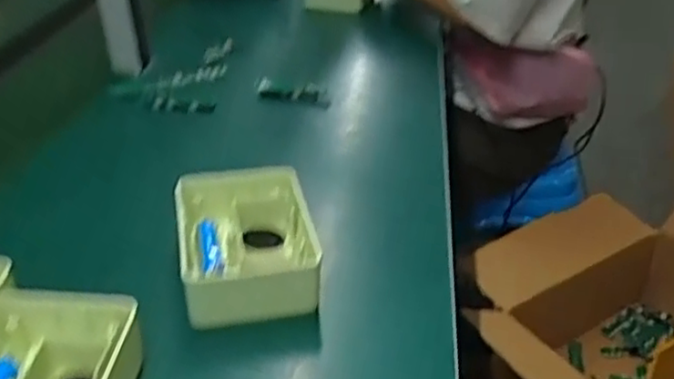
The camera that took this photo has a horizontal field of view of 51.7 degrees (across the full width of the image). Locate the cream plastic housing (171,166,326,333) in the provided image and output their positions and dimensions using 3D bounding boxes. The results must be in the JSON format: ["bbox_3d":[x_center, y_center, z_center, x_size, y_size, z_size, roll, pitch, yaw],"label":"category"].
[{"bbox_3d":[-0.075,0.042,0.575,0.105,0.051,0.155,-9,33,-11],"label":"cream plastic housing"}]

